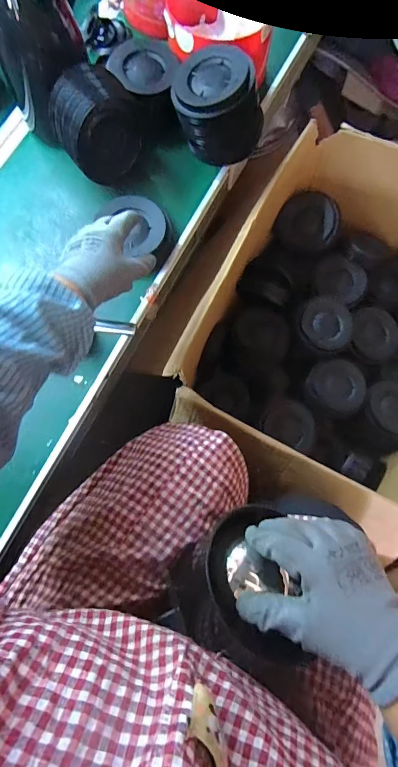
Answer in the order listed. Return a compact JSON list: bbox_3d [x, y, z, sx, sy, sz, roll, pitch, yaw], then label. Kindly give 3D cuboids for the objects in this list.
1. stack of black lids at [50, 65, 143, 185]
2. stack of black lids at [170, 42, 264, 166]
[{"bbox_3d":[-0.152,-0.375,0.552,0.097,0.114,0.114,43,80,10],"label":"stack of black lids"},{"bbox_3d":[0.027,-0.427,0.573,0.132,0.116,0.114,-12,76,-3],"label":"stack of black lids"}]

